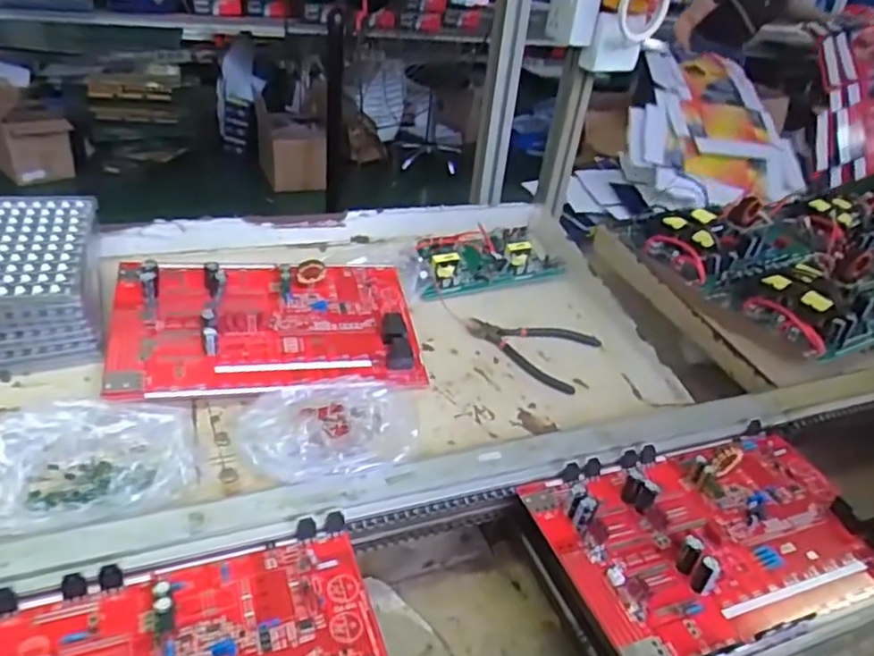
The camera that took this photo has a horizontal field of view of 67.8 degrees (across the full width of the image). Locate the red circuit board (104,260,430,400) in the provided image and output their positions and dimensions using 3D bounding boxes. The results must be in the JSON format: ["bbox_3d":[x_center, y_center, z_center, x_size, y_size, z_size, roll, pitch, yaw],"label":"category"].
[{"bbox_3d":[-0.181,-0.008,0.711,0.316,0.048,0.195,-1,46,-18],"label":"red circuit board"}]

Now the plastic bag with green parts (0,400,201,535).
[{"bbox_3d":[-0.294,0.110,0.544,0.169,0.052,0.116,-1,32,-12],"label":"plastic bag with green parts"}]

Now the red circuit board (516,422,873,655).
[{"bbox_3d":[0.253,0.178,0.575,0.314,0.034,0.201,-7,34,-20],"label":"red circuit board"}]

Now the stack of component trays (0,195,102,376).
[{"bbox_3d":[-0.436,-0.047,0.671,0.150,0.112,0.178,-5,33,-18],"label":"stack of component trays"}]

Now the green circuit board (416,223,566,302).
[{"bbox_3d":[0.064,-0.098,0.891,0.232,0.047,0.101,-14,35,-26],"label":"green circuit board"}]

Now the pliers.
[{"bbox_3d":[0.111,0.019,0.789,0.147,0.027,0.117,18,33,18],"label":"pliers"}]

